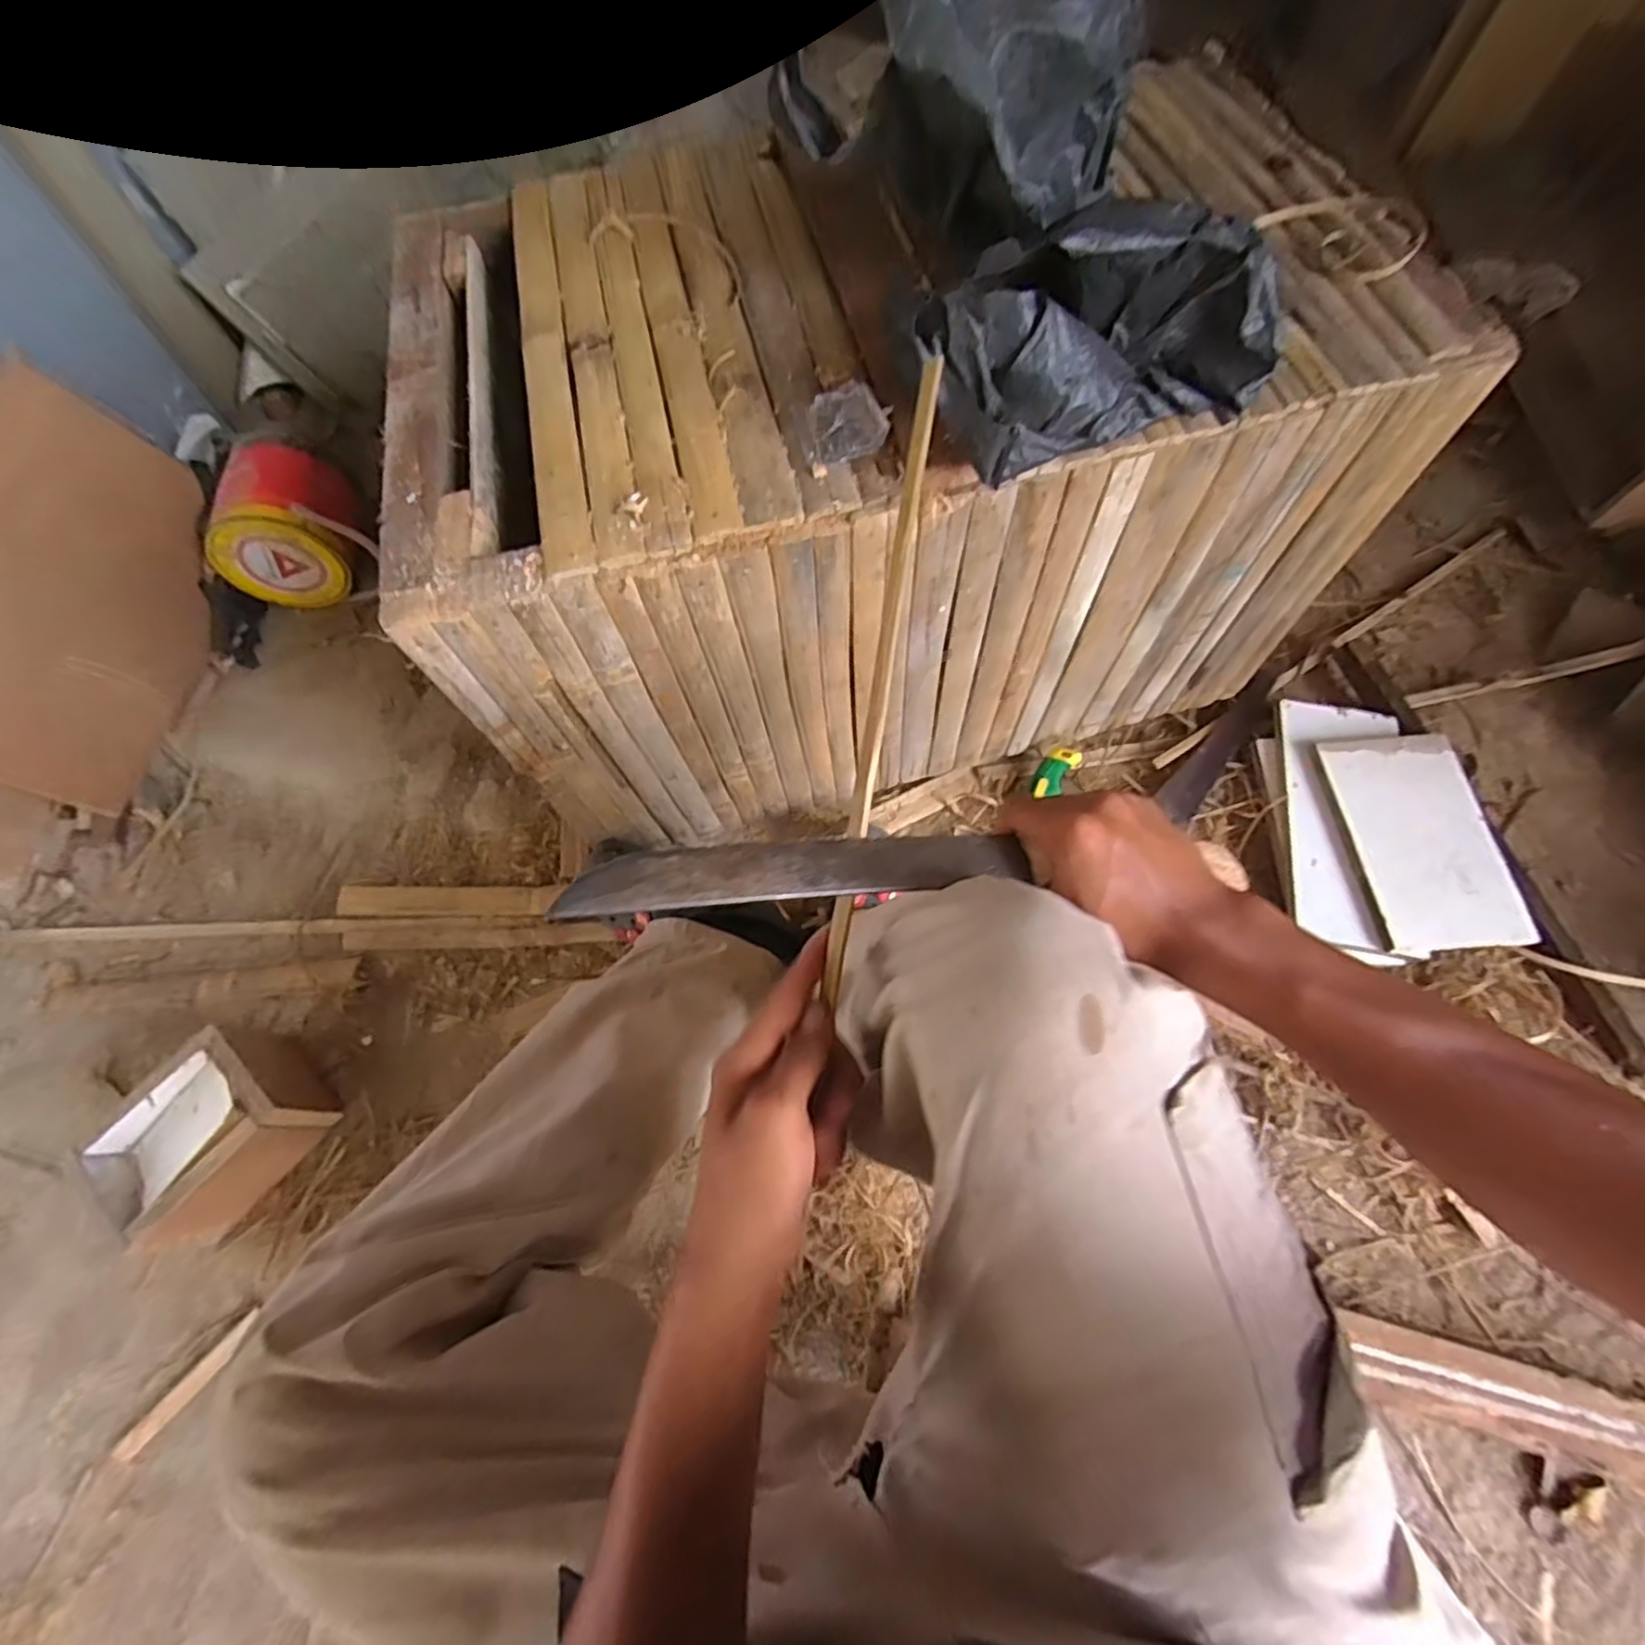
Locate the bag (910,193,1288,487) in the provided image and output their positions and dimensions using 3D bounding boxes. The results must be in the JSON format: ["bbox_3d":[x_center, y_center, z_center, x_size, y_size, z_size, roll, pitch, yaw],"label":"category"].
[{"bbox_3d":[0.159,-0.276,0.416,0.207,0.114,0.074,-20,66,-6],"label":"bag"}]

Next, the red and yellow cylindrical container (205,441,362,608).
[{"bbox_3d":[-0.702,-0.388,0.944,0.166,0.155,0.130,-7,65,-3],"label":"red and yellow cylindrical container"}]

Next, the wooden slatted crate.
[{"bbox_3d":[0.042,-0.333,0.712,0.760,0.404,0.456,-14,65,-6],"label":"wooden slatted crate"}]

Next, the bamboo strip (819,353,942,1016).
[{"bbox_3d":[0.031,-0.076,0.361,0.010,0.011,0.325,9,88,6],"label":"bamboo strip"}]

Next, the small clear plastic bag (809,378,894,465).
[{"bbox_3d":[0.019,-0.266,0.475,0.050,0.018,0.050,-10,65,-4],"label":"small clear plastic bag"}]

